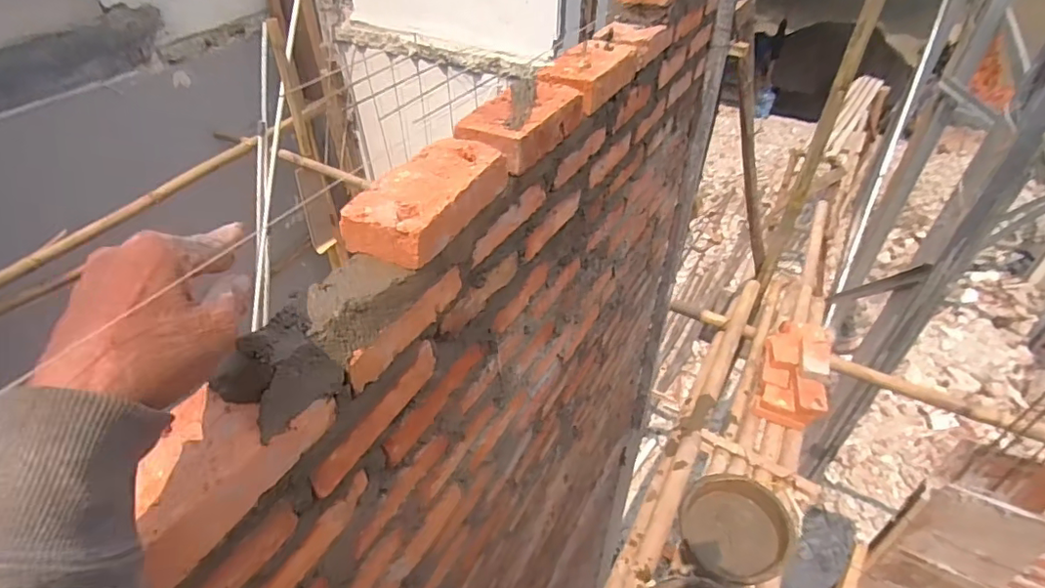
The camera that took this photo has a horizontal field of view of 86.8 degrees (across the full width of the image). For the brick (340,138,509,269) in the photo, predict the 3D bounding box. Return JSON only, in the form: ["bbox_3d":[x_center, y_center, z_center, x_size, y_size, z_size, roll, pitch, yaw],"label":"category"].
[{"bbox_3d":[-0.084,-0.088,0.496,0.077,0.038,0.161,20,45,21],"label":"brick"}]

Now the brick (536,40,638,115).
[{"bbox_3d":[0.085,-0.284,0.709,0.071,0.041,0.159,21,46,22],"label":"brick"}]

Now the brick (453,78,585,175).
[{"bbox_3d":[0.001,-0.193,0.617,0.080,0.039,0.168,21,45,21],"label":"brick"}]

